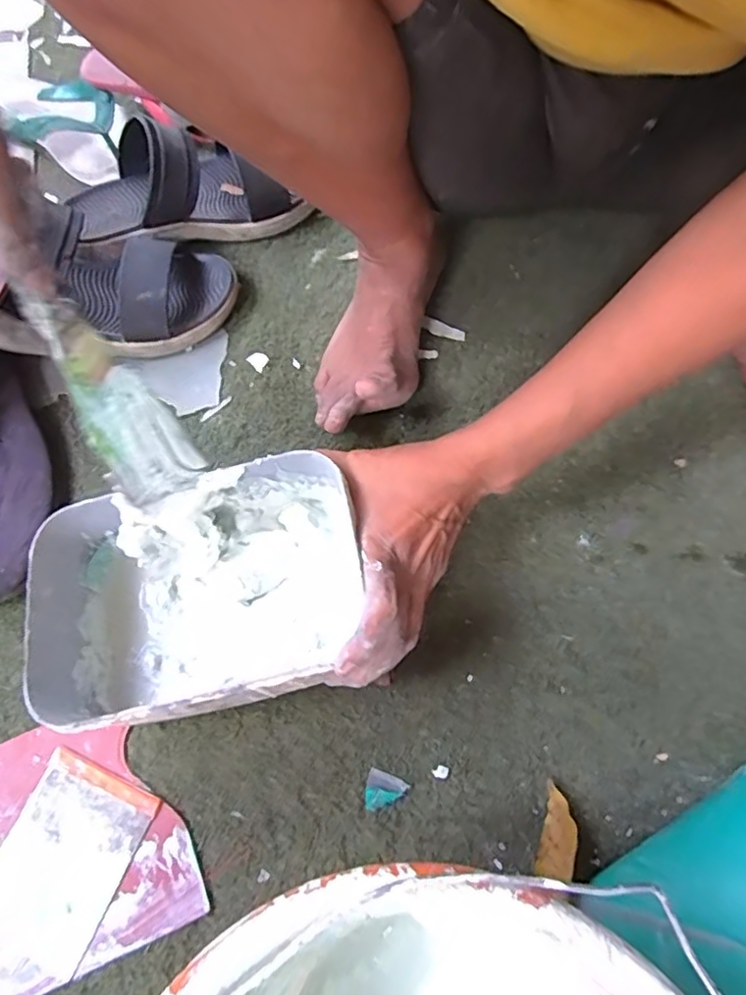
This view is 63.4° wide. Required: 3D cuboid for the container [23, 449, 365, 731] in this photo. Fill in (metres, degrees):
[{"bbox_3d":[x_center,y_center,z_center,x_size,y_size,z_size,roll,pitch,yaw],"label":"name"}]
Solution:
[{"bbox_3d":[-0.106,0.063,0.385,0.192,0.090,0.139,-12,68,-2],"label":"container"}]

